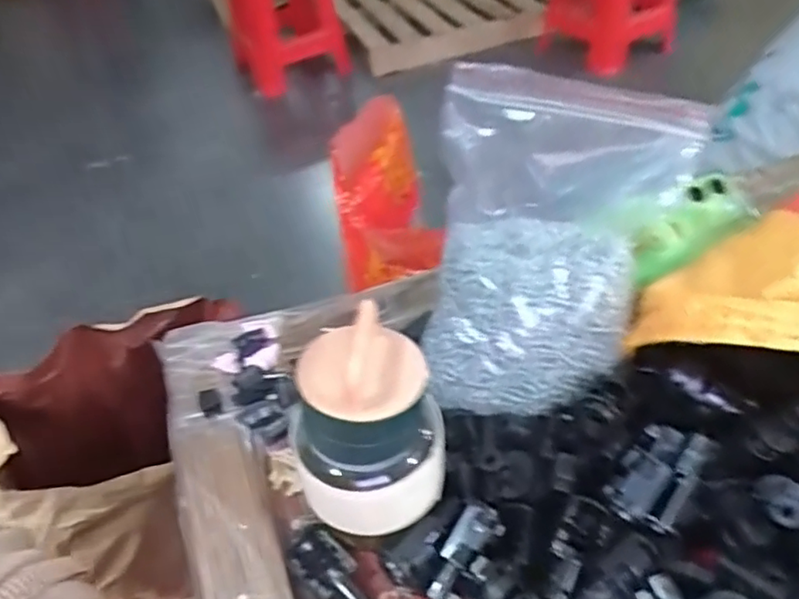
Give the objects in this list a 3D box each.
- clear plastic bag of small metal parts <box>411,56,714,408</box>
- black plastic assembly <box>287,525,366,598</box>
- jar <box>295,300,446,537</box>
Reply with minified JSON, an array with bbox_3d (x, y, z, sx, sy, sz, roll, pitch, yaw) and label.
[{"bbox_3d":[0.091,-0.040,0.362,0.132,0.144,0.176,14,47,21],"label":"clear plastic bag of small metal parts"},{"bbox_3d":[-0.036,0.149,0.315,0.032,0.020,0.061,-22,62,-15],"label":"black plastic assembly"},{"bbox_3d":[-0.017,0.065,0.306,0.076,0.109,0.062,-27,47,-20],"label":"jar"}]

